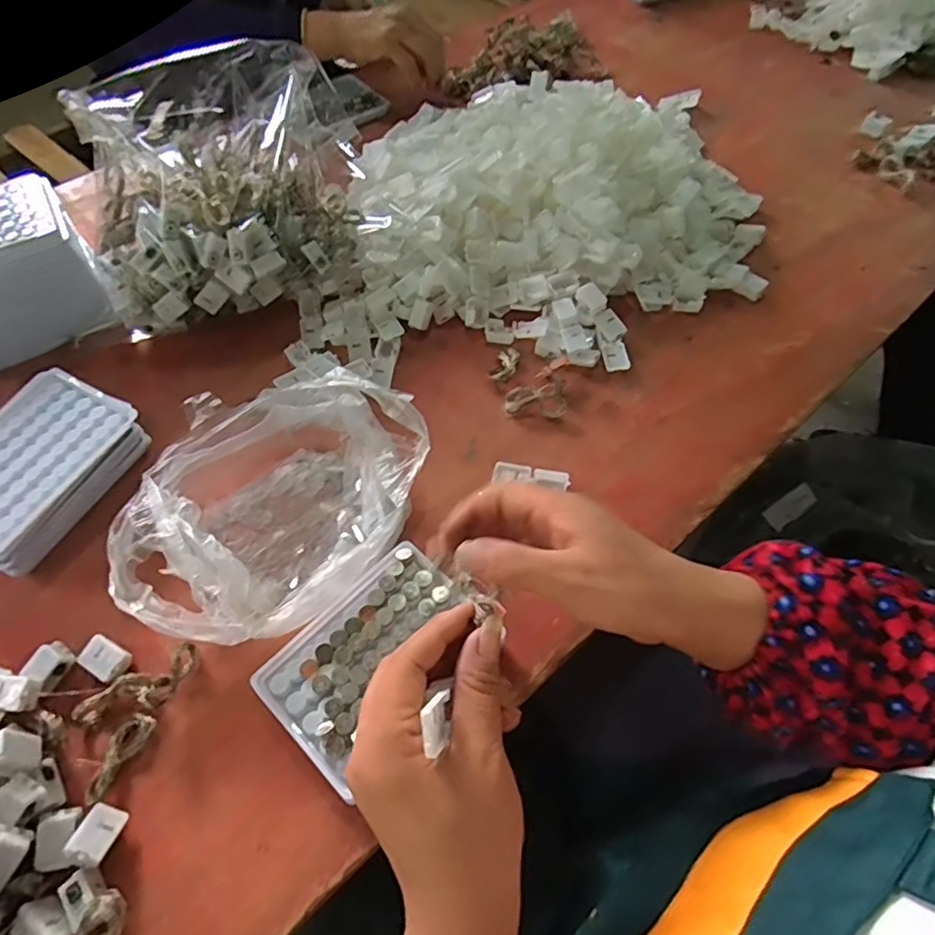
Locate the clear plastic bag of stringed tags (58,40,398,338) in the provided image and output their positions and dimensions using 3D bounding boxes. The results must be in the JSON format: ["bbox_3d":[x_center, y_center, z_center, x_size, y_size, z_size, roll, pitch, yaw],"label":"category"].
[{"bbox_3d":[-0.203,-0.238,0.514,0.229,0.157,0.173,-13,58,-7],"label":"clear plastic bag of stringed tags"}]

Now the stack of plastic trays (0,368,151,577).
[{"bbox_3d":[-0.308,0.003,0.432,0.097,0.046,0.133,23,60,15],"label":"stack of plastic trays"}]

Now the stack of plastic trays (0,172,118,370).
[{"bbox_3d":[-0.381,-0.159,0.503,0.134,0.098,0.096,-26,60,-15],"label":"stack of plastic trays"}]

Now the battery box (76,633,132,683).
[{"bbox_3d":[-0.227,0.119,0.376,0.029,0.008,0.021,26,61,15],"label":"battery box"}]

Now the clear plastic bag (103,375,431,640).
[{"bbox_3d":[-0.130,0.024,0.411,0.156,0.067,0.209,27,62,18],"label":"clear plastic bag"}]

